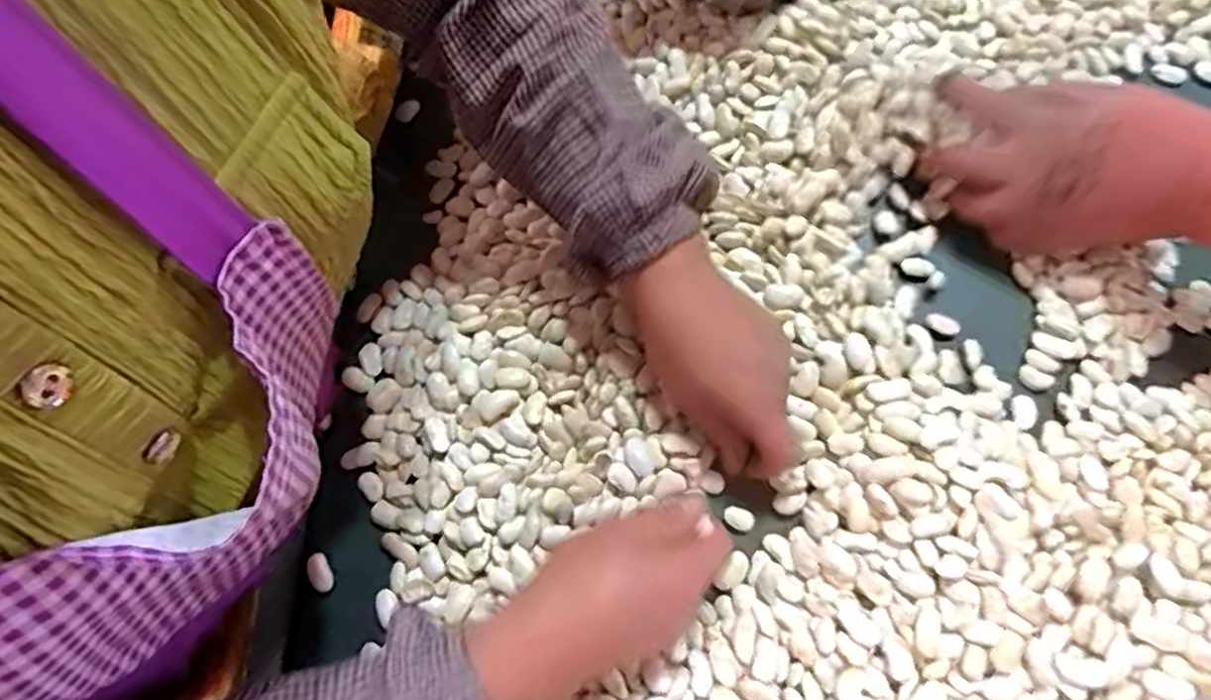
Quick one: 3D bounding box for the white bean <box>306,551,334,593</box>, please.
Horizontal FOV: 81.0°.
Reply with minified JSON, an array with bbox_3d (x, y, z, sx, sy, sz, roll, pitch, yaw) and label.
[{"bbox_3d":[-0.160,0.124,0.396,0.012,0.006,0.022,-27,73,-7],"label":"white bean"}]

